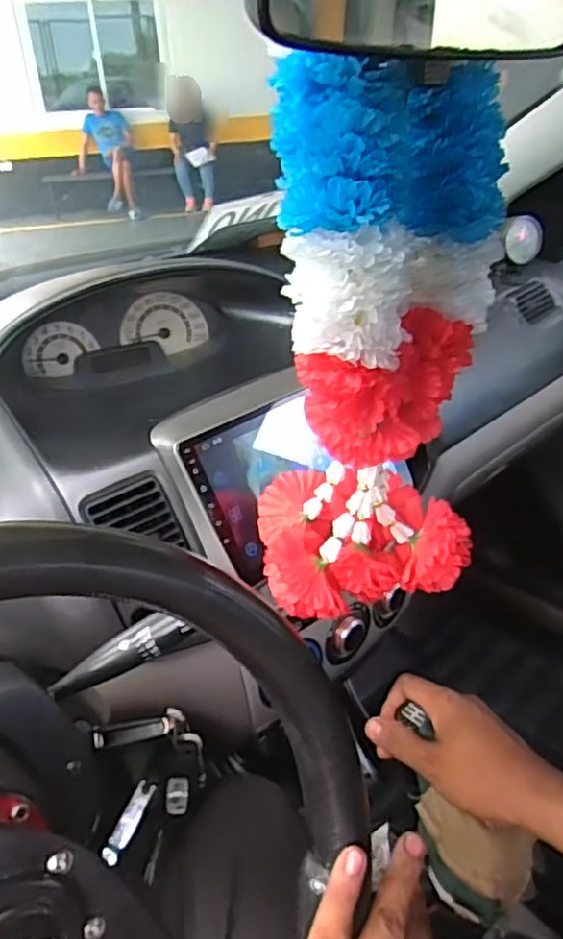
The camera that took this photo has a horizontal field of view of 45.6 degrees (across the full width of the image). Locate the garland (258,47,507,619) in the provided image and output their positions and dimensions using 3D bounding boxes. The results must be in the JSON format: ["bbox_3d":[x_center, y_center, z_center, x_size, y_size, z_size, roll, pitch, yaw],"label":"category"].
[{"bbox_3d":[0.059,-0.064,0.413,0.154,0.310,0.098,-5,32,-1],"label":"garland"}]

